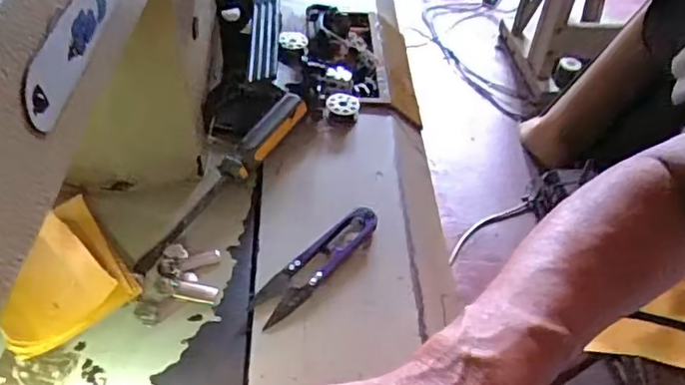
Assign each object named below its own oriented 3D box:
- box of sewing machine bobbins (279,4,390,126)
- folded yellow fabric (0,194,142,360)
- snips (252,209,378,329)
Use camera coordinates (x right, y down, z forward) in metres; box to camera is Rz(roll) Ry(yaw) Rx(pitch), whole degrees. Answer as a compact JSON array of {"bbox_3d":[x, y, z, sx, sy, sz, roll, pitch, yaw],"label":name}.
[{"bbox_3d":[-0.006,-0.110,0.492,0.086,0.026,0.148,1,44,-7],"label":"box of sewing machine bobbins"},{"bbox_3d":[-0.159,0.043,0.327,0.065,0.015,0.085,-26,53,-30],"label":"folded yellow fabric"},{"bbox_3d":[-0.015,0.040,0.352,0.025,0.008,0.100,30,48,22],"label":"snips"}]

